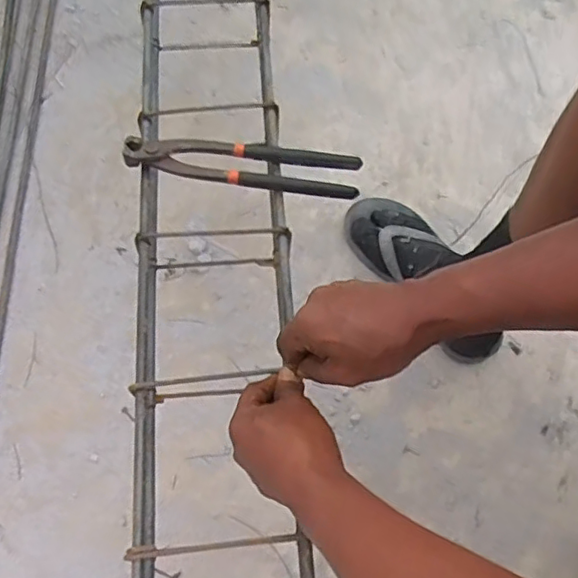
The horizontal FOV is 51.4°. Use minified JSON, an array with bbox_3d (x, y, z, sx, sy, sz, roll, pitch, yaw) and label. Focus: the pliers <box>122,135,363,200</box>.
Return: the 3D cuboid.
[{"bbox_3d":[-0.043,-0.121,0.572,0.218,0.027,0.048,6,67,0],"label":"pliers"}]

